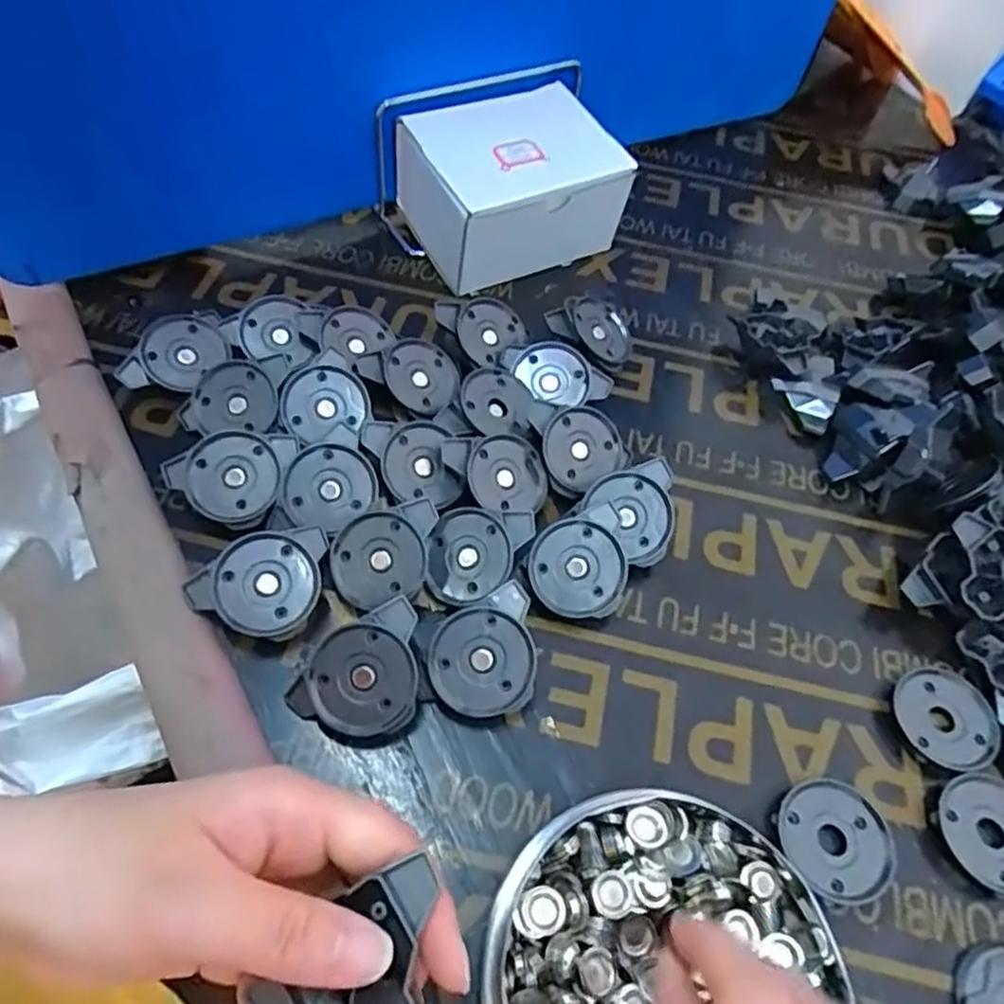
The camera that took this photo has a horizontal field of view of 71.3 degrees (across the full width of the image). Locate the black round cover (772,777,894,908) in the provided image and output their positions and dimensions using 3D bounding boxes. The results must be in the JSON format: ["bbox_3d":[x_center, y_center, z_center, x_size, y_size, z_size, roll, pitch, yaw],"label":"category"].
[{"bbox_3d":[0.128,0.130,0.270,0.041,0.008,0.042,2,55,-3],"label":"black round cover"}]

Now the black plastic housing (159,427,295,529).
[{"bbox_3d":[-0.126,-0.009,0.329,0.059,0.016,0.044,-14,82,-11],"label":"black plastic housing"}]

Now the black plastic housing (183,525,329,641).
[{"bbox_3d":[-0.104,0.032,0.298,0.052,0.015,0.048,8,75,-12],"label":"black plastic housing"}]

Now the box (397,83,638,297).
[{"bbox_3d":[0.004,-0.195,0.439,0.123,0.072,0.093,-22,60,-19],"label":"box"}]

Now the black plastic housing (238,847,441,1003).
[{"bbox_3d":[-0.035,0.133,0.196,0.057,0.023,0.039,-37,66,-26],"label":"black plastic housing"}]

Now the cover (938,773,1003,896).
[{"bbox_3d":[0.195,0.128,0.273,0.041,0.004,0.042,2,55,-3],"label":"cover"}]

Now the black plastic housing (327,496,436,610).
[{"bbox_3d":[-0.051,0.024,0.309,0.048,0.012,0.040,-16,85,2],"label":"black plastic housing"}]

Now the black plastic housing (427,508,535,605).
[{"bbox_3d":[-0.010,0.025,0.313,0.043,0.015,0.043,4,85,10],"label":"black plastic housing"}]

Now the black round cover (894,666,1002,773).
[{"bbox_3d":[0.188,0.093,0.298,0.038,0.009,0.042,-16,58,-15],"label":"black round cover"}]

